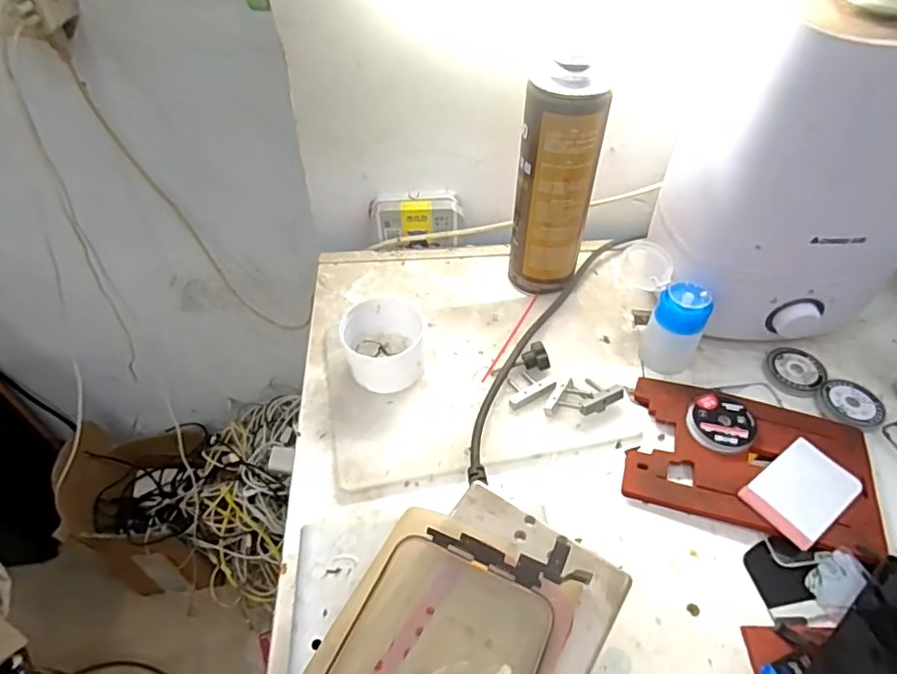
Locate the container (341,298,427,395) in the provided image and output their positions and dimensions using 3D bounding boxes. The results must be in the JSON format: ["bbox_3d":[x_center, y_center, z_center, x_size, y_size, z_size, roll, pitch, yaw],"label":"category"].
[{"bbox_3d":[-0.050,0.010,0.464,0.067,0.048,0.076,-9,48,-8],"label":"container"}]

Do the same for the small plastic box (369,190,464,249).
[{"bbox_3d":[-0.032,-0.119,0.582,0.092,0.054,0.028,-1,47,-1],"label":"small plastic box"}]

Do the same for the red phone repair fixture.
[{"bbox_3d":[0.222,0.090,0.416,0.166,0.012,0.111,14,49,13],"label":"red phone repair fixture"}]

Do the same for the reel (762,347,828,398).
[{"bbox_3d":[0.293,0.030,0.474,0.045,0.010,0.045,12,49,11],"label":"reel"}]

